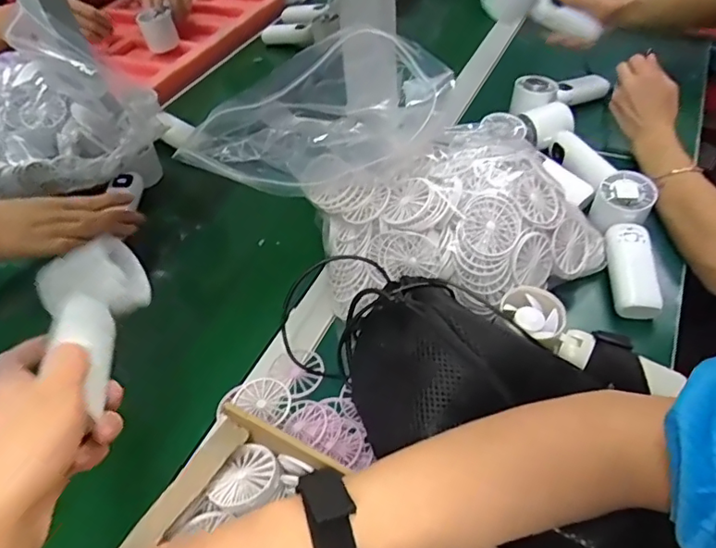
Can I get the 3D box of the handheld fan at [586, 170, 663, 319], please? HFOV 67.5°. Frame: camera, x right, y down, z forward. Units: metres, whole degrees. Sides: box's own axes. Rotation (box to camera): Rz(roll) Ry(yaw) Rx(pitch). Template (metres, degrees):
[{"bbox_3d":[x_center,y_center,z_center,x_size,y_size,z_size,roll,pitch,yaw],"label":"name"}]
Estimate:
[{"bbox_3d":[0.267,-0.028,0.528,0.056,0.045,0.155,0,67,6],"label":"handheld fan"}]

